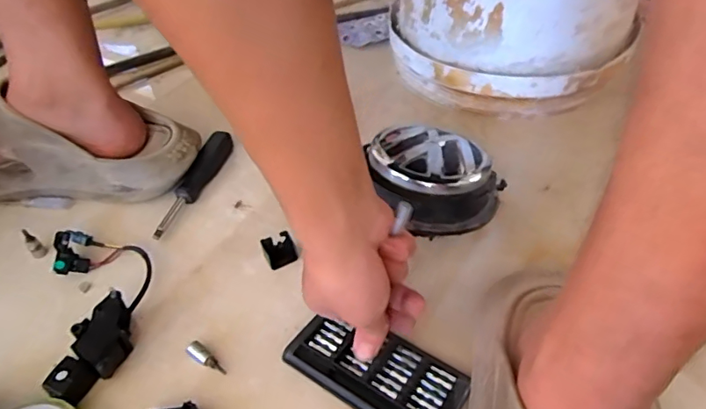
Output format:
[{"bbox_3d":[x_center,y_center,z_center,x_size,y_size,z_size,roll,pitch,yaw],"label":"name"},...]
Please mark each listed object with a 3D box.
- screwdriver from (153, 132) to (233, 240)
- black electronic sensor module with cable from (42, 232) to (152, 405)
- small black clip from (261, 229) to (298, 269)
[{"bbox_3d":[-0.163,-0.022,0.524,0.021,0.027,0.137,15,48,17],"label":"screwdriver"},{"bbox_3d":[-0.205,0.074,0.425,0.078,0.034,0.166,-16,46,-12],"label":"black electronic sensor module with cable"},{"bbox_3d":[-0.066,0.040,0.458,0.026,0.025,0.026,-19,47,-14],"label":"small black clip"}]

